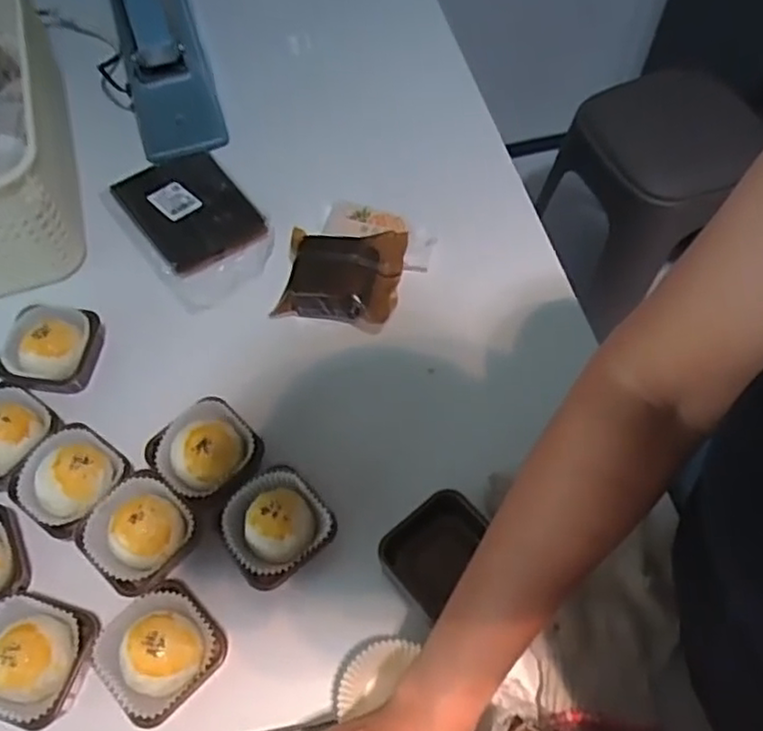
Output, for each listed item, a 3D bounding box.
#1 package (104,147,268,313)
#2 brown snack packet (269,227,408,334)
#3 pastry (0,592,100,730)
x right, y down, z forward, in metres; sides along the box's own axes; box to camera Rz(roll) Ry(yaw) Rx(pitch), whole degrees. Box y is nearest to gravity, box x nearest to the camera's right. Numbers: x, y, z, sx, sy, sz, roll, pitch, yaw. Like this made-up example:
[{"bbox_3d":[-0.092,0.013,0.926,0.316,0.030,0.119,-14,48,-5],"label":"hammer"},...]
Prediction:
[{"bbox_3d":[-0.185,-0.141,0.672,0.113,0.020,0.179,-33,66,-15],"label":"package"},{"bbox_3d":[-0.036,-0.083,0.610,0.109,0.036,0.089,7,62,5],"label":"brown snack packet"},{"bbox_3d":[-0.237,0.195,0.463,0.071,0.040,0.078,11,63,7],"label":"pastry"}]

